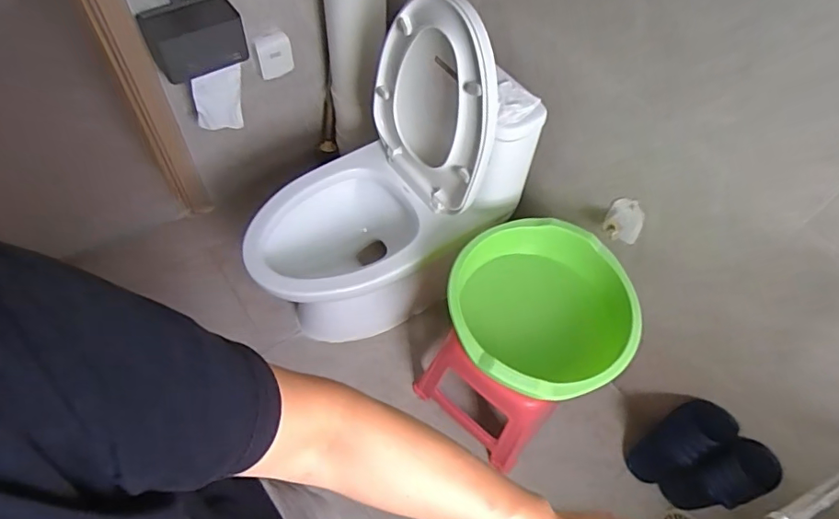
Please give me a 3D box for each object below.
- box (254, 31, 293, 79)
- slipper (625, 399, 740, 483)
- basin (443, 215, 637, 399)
[{"bbox_3d":[-0.395,-0.552,1.433,0.101,0.123,0.033,-26,63,-20],"label":"box"},{"bbox_3d":[0.612,0.448,1.267,0.063,0.307,0.108,-4,53,-42],"label":"slipper"},{"bbox_3d":[0.249,0.139,1.133,0.381,0.251,0.391,2,57,-3],"label":"basin"}]

